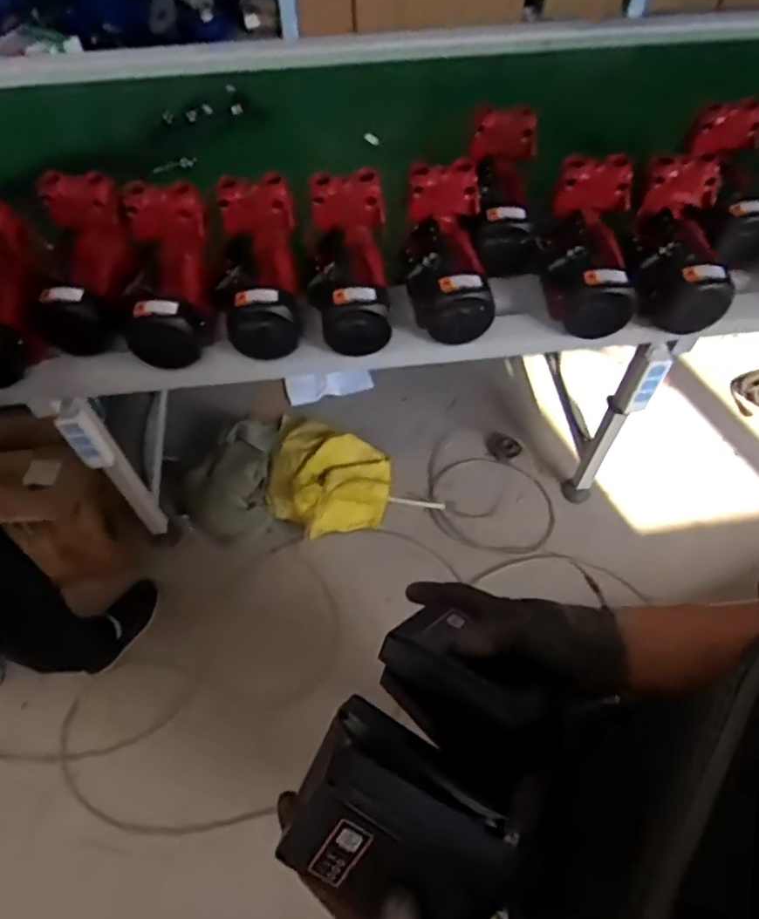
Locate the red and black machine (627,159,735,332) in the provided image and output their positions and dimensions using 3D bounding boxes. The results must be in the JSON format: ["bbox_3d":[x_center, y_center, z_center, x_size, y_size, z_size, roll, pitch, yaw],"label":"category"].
[{"bbox_3d":[0.497,-0.347,1.004,0.158,0.180,0.226,6,59,8],"label":"red and black machine"}]

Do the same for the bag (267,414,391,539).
[{"bbox_3d":[-0.156,0.049,1.725,0.369,0.108,0.296,23,63,17],"label":"bag"}]

